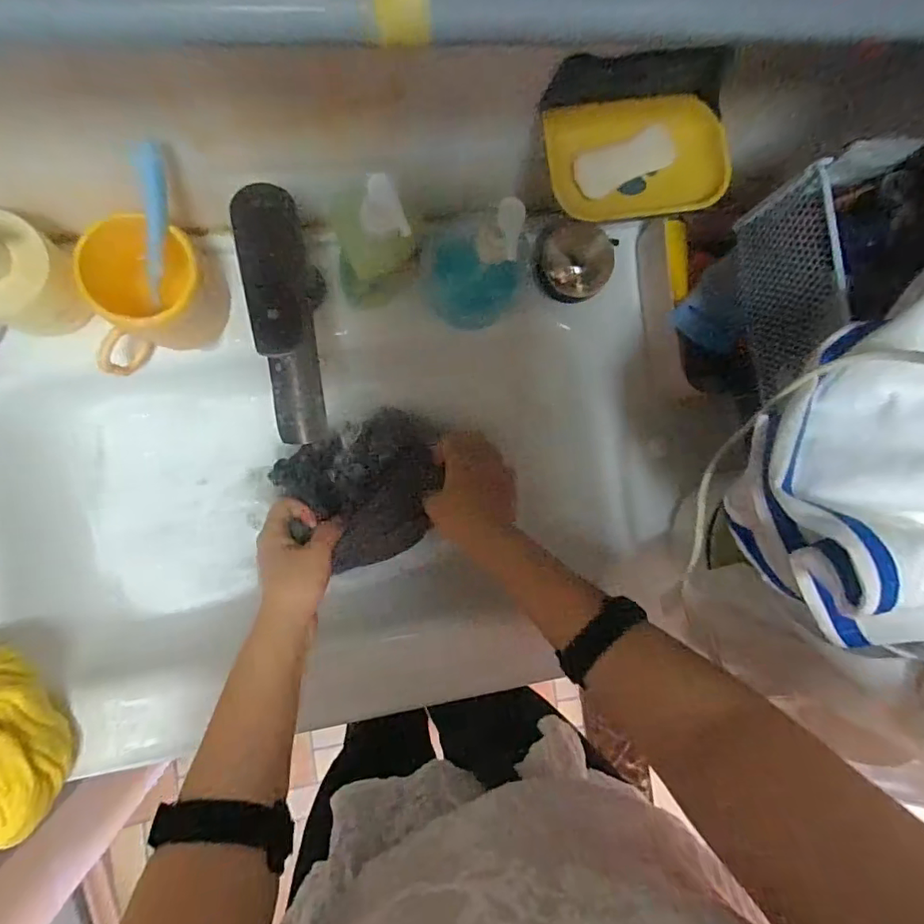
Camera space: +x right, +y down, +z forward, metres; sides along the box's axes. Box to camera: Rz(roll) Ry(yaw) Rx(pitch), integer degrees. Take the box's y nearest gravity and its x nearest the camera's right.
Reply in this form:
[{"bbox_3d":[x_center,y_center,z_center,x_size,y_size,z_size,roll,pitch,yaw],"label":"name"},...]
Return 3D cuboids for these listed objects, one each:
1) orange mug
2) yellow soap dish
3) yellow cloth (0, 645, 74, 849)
[{"bbox_3d":[-0.265,-0.130,0.448,0.081,0.088,0.121,25,85,-7],"label":"orange mug"},{"bbox_3d":[0.127,-0.226,0.393,0.129,0.031,0.079,-4,89,-9],"label":"yellow soap dish"},{"bbox_3d":[-0.364,0.224,0.427,0.061,0.053,0.147,-23,92,-9],"label":"yellow cloth"}]

